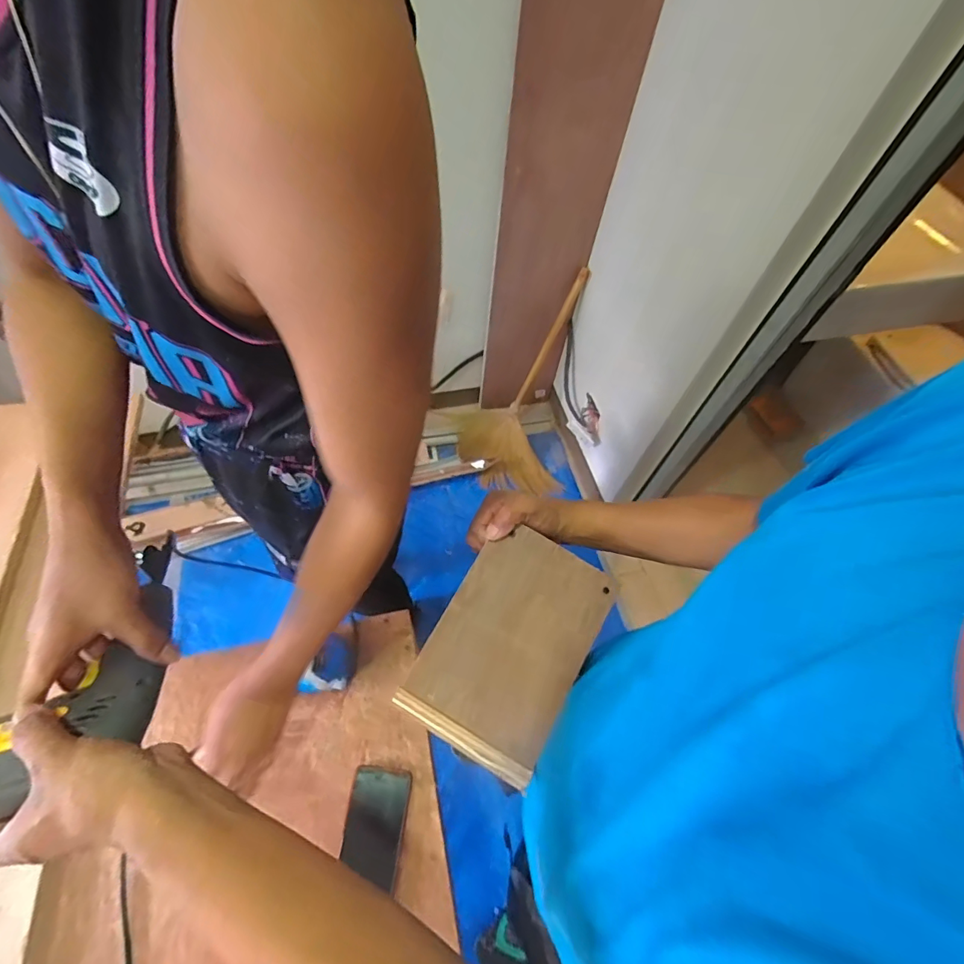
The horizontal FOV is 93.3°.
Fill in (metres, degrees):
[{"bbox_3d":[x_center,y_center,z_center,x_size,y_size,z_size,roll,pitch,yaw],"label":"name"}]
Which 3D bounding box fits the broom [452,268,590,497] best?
[{"bbox_3d":[0.111,-0.297,1.590,0.404,0.585,0.453,4,60,-2],"label":"broom"}]

